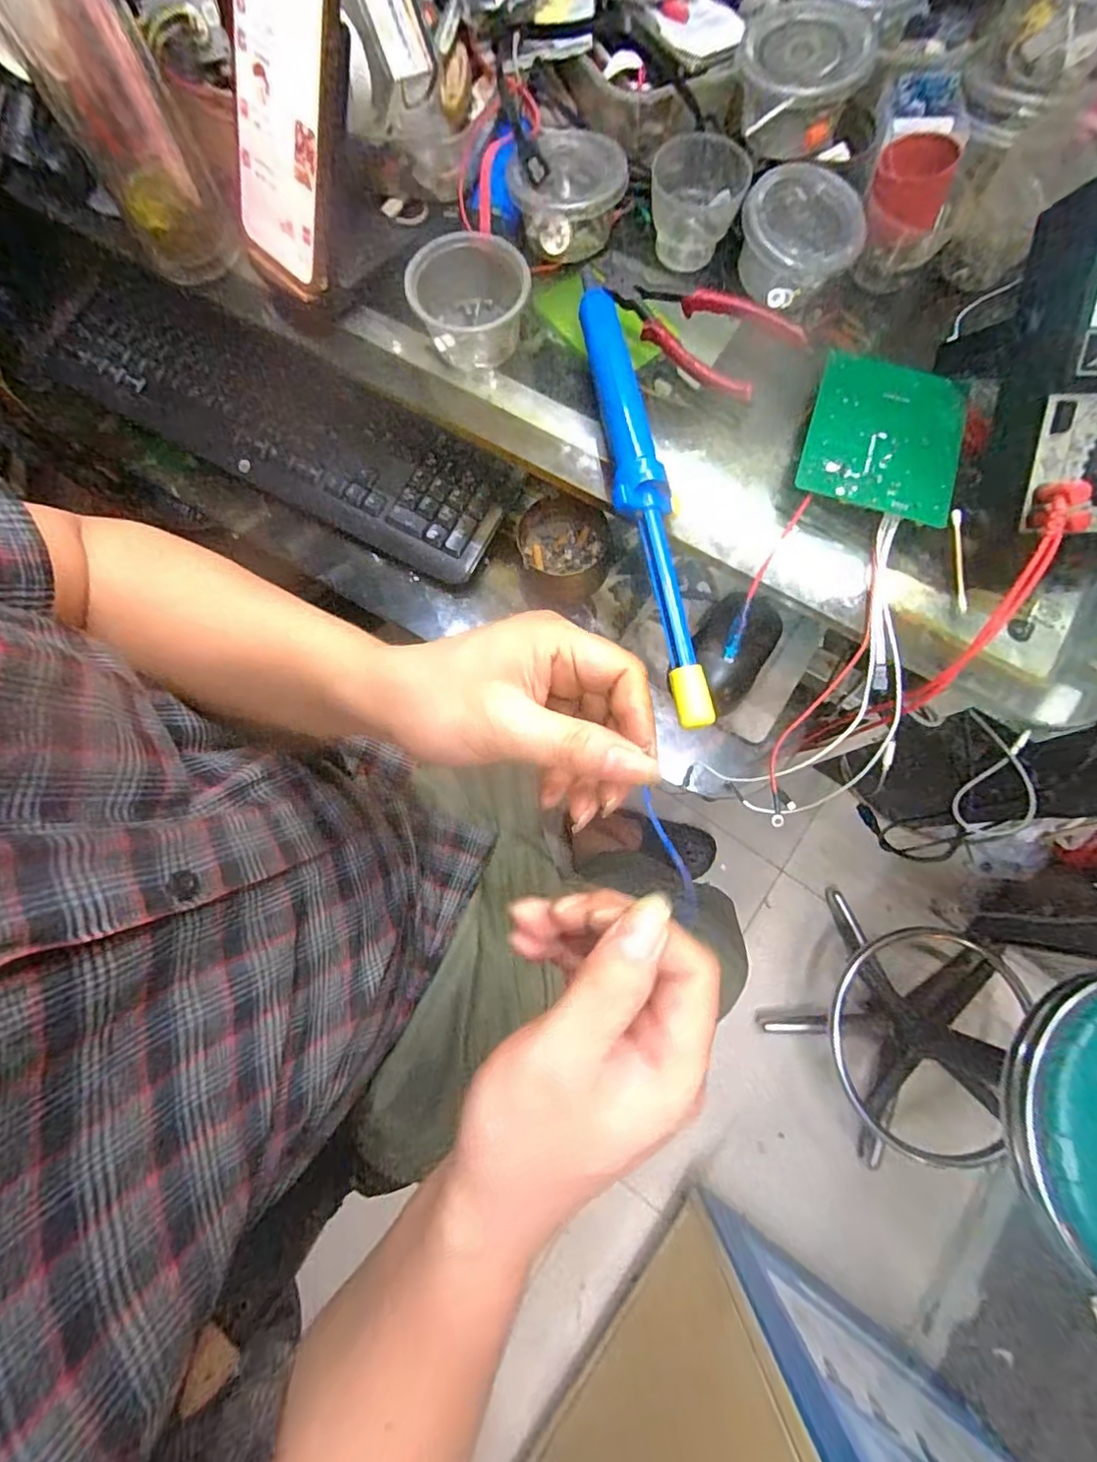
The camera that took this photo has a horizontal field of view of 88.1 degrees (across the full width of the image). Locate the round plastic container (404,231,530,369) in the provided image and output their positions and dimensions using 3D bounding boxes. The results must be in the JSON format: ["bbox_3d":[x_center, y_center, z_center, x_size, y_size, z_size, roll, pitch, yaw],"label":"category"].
[{"bbox_3d":[-0.053,-0.282,0.376,0.073,0.042,0.073,0,77,0],"label":"round plastic container"}]

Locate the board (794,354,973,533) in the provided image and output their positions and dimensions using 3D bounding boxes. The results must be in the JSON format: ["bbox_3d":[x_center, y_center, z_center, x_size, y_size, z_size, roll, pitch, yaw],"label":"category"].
[{"bbox_3d":[0.210,-0.187,0.355,0.089,0.009,0.110,17,78,4],"label":"board"}]

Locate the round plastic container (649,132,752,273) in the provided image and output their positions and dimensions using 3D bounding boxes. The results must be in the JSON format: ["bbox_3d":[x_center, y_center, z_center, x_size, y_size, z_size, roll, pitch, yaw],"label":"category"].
[{"bbox_3d":[0.102,-0.365,0.394,0.062,0.047,0.062,0,77,0],"label":"round plastic container"}]

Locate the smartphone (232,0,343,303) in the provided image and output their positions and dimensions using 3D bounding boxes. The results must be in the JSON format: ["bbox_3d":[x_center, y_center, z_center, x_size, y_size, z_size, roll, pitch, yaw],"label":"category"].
[{"bbox_3d":[-0.149,-0.349,0.321,0.080,0.164,0.015,41,51,2],"label":"smartphone"}]

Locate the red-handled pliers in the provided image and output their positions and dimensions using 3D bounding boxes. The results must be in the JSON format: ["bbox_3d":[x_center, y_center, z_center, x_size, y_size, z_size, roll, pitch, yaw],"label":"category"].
[{"bbox_3d":[0.089,-0.282,0.384,0.158,0.025,0.067,34,80,7],"label":"red-handled pliers"}]

